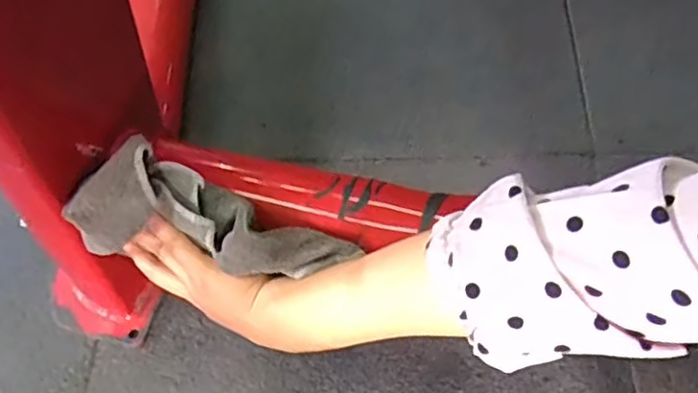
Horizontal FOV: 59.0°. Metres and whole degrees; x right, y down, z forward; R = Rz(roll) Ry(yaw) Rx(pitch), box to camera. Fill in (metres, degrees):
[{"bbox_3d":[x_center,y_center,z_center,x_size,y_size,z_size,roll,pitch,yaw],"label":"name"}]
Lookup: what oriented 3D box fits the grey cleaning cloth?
[{"bbox_3d":[-0.089,0.017,0.414,0.176,0.067,0.055,16,63,-3],"label":"grey cleaning cloth"}]

